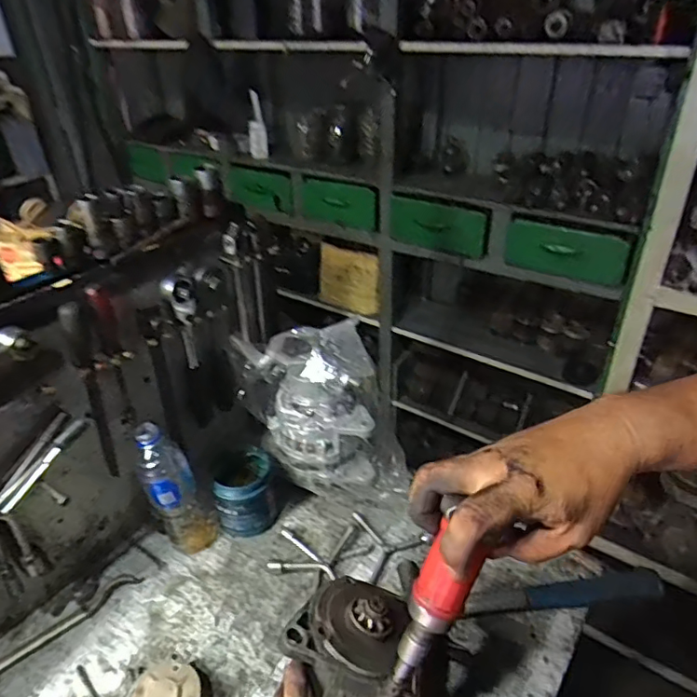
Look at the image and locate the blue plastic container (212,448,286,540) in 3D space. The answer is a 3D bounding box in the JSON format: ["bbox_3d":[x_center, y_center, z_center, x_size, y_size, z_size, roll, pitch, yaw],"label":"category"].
[{"bbox_3d":[-0.144,0.210,0.790,0.091,0.093,0.085,-1,33,1],"label":"blue plastic container"}]

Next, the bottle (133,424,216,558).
[{"bbox_3d":[-0.231,0.192,0.726,0.077,0.213,0.061,-13,35,-16],"label":"bottle"}]

